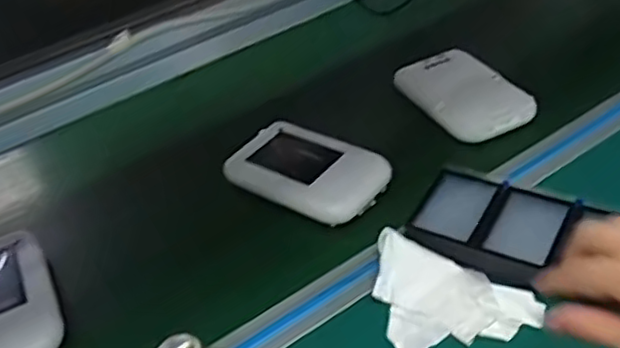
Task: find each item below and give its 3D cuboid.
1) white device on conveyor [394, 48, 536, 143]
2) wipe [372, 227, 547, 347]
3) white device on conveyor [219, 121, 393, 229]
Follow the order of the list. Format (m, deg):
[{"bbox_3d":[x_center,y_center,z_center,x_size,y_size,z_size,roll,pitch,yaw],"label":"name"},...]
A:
[{"bbox_3d":[0.167,-0.089,0.716,0.091,0.024,0.148,-25,43,-19],"label":"white device on conveyor"},{"bbox_3d":[0.111,0.084,0.519,0.113,0.016,0.103,-9,40,-2],"label":"wipe"},{"bbox_3d":[-0.003,-0.005,0.646,0.150,0.021,0.090,22,48,30],"label":"white device on conveyor"}]

